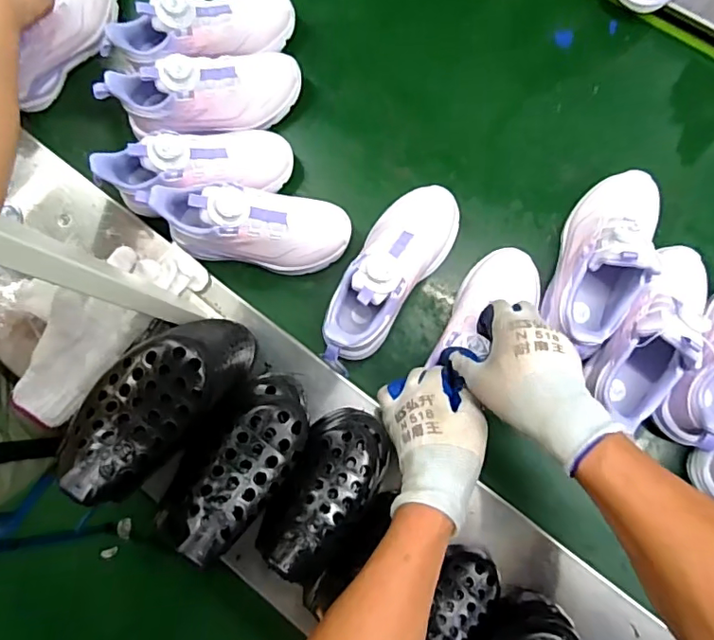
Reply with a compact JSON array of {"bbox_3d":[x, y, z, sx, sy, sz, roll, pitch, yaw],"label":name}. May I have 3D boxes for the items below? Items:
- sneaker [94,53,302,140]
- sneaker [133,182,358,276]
[{"bbox_3d":[-0.178,-0.264,0.627,0.221,0.088,0.069,-9,87,-10],"label":"sneaker"},{"bbox_3d":[-0.121,-0.104,0.603,0.219,0.093,0.080,7,89,-8],"label":"sneaker"}]

